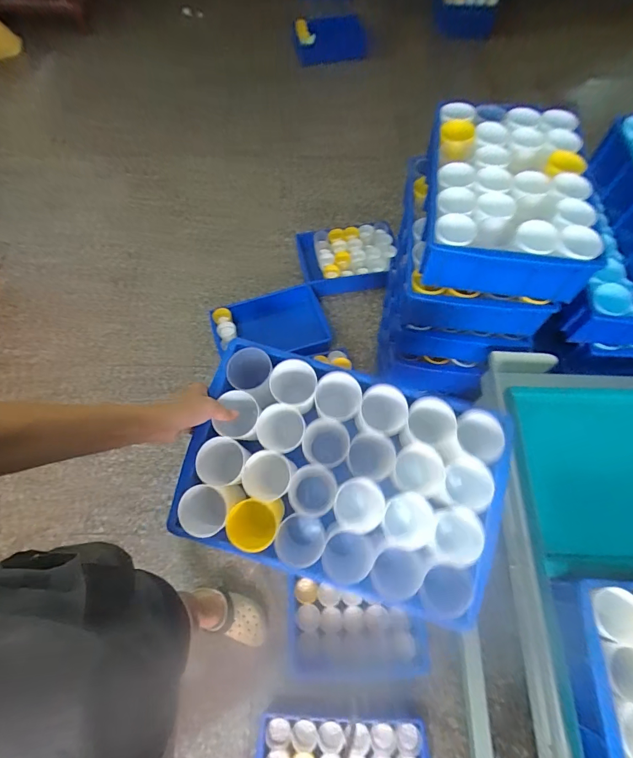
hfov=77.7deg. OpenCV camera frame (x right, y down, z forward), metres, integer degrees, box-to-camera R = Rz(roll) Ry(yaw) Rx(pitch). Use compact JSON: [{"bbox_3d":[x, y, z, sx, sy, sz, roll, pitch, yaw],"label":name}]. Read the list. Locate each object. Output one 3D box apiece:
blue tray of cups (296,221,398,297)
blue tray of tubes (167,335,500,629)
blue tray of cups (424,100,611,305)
[{"bbox_3d":[0.129,-0.503,1.640,0.387,0.114,0.294,-8,65,-4],"label":"blue tray of cups"},{"bbox_3d":[0.035,0.131,0.561,0.405,0.130,0.269,16,80,5],"label":"blue tray of tubes"},{"bbox_3d":[0.342,-0.349,0.719,0.259,0.101,0.383,9,65,5],"label":"blue tray of cups"}]

